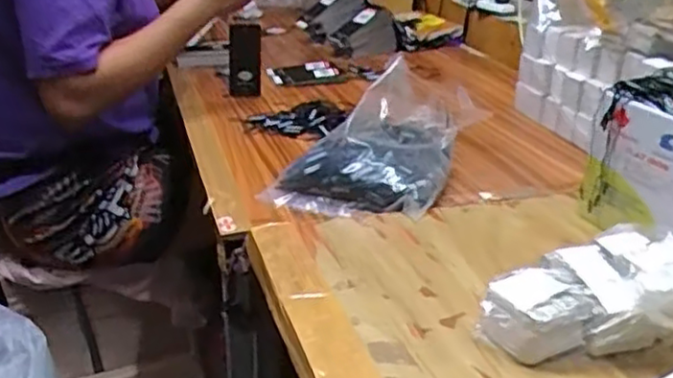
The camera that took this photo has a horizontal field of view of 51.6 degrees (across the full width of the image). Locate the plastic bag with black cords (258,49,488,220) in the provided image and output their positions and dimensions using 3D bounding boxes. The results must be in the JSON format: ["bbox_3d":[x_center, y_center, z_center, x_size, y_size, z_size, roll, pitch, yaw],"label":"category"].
[{"bbox_3d":[0.066,-0.078,0.815,0.174,0.083,0.315,13,27,23],"label":"plastic bag with black cords"}]

